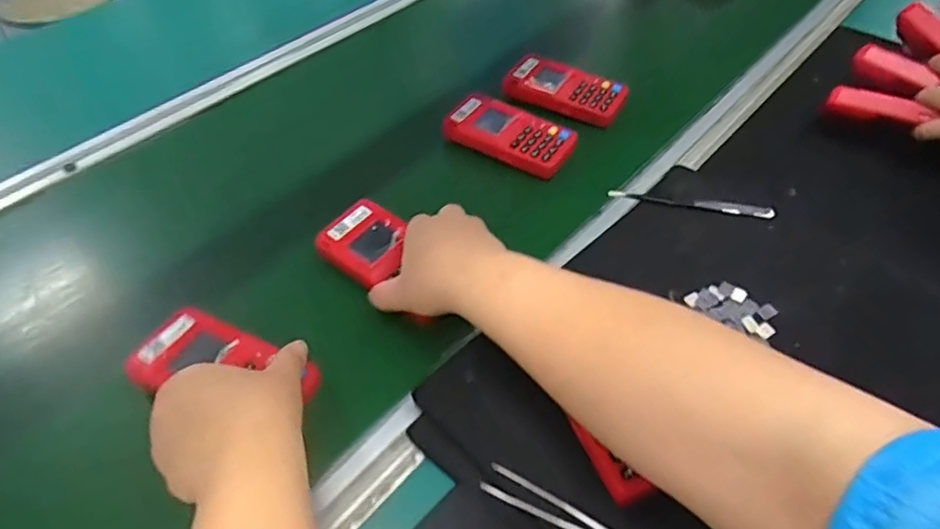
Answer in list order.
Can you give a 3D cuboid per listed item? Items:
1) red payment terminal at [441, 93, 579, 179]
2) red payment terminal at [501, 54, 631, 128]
[{"bbox_3d":[0.040,-0.128,0.584,0.119,0.025,0.063,26,52,22],"label":"red payment terminal"},{"bbox_3d":[0.102,-0.185,0.637,0.125,0.029,0.053,21,50,18],"label":"red payment terminal"}]

